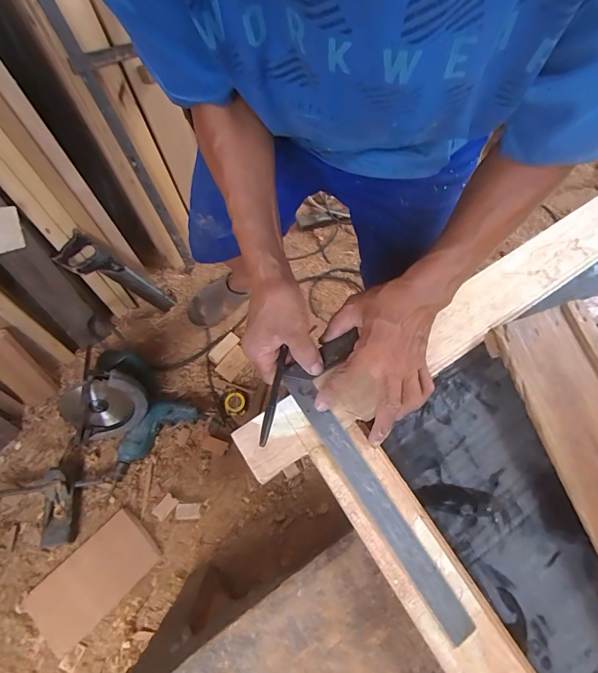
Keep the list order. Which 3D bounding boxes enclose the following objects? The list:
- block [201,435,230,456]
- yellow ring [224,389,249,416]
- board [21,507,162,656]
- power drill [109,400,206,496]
[{"bbox_3d":[-0.222,0.289,1.025,0.068,0.008,0.037,20,68,6],"label":"block"},{"bbox_3d":[-0.174,0.183,1.066,0.064,0.021,0.071,18,68,5],"label":"yellow ring"},{"bbox_3d":[-0.469,0.553,0.887,0.151,0.013,0.261,42,63,10],"label":"board"},{"bbox_3d":[-0.395,0.273,1.010,0.107,0.061,0.289,42,72,14],"label":"power drill"}]

